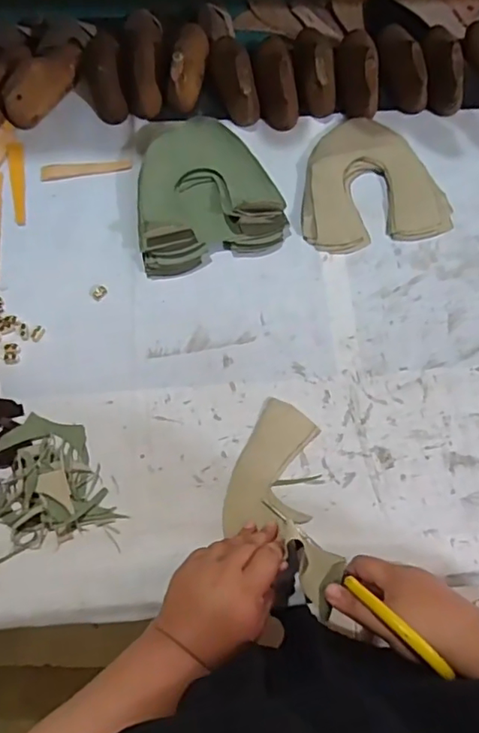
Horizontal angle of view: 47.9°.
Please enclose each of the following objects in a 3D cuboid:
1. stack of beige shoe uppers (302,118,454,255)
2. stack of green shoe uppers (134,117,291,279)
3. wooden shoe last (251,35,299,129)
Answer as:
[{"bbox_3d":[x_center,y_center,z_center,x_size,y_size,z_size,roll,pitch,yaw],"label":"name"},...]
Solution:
[{"bbox_3d":[0.157,-0.225,0.655,0.175,0.023,0.164,-11,72,-3],"label":"stack of beige shoe uppers"},{"bbox_3d":[-0.045,-0.211,0.640,0.171,0.043,0.185,-14,72,-4],"label":"stack of green shoe uppers"},{"bbox_3d":[0.046,-0.368,0.685,0.051,0.057,0.128,-7,72,-2],"label":"wooden shoe last"}]

